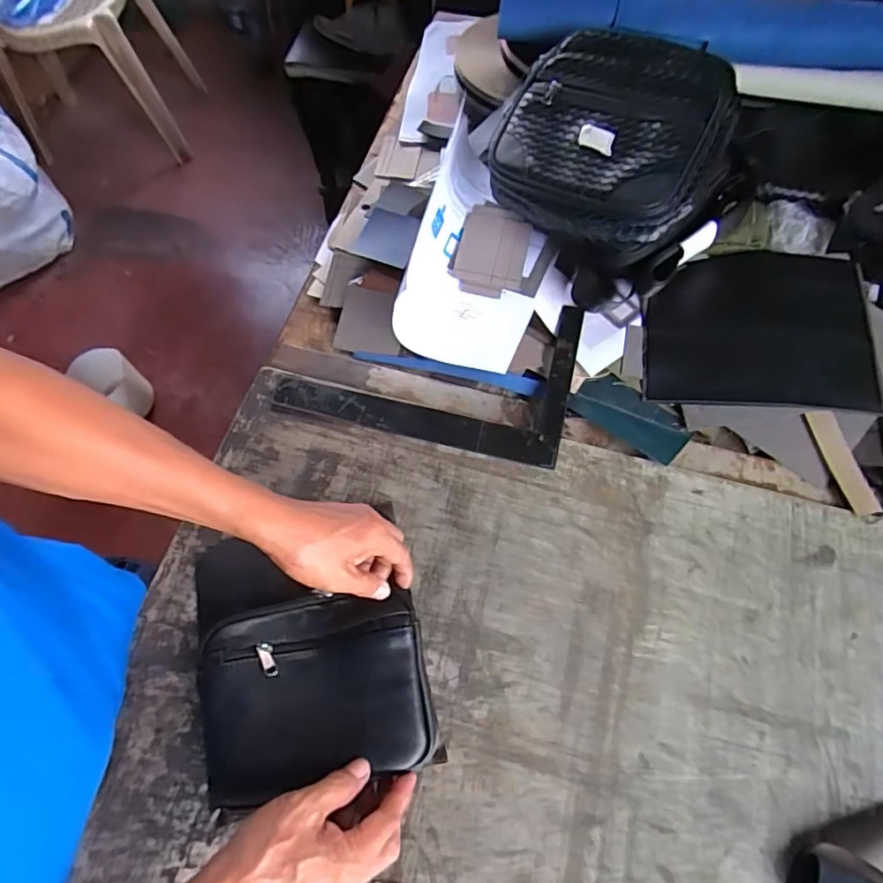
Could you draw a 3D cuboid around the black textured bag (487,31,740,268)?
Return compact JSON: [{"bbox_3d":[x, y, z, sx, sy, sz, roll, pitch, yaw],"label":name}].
[{"bbox_3d":[0.184,-0.334,0.616,0.235,0.099,0.244,29,69,13],"label":"black textured bag"}]

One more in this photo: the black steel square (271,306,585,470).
[{"bbox_3d":[-0.008,-0.093,0.611,0.300,0.009,0.206,13,66,7],"label":"black steel square"}]

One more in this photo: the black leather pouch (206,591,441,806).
[{"bbox_3d":[-0.104,0.204,0.460,0.183,0.030,0.141,-10,66,-4],"label":"black leather pouch"}]

